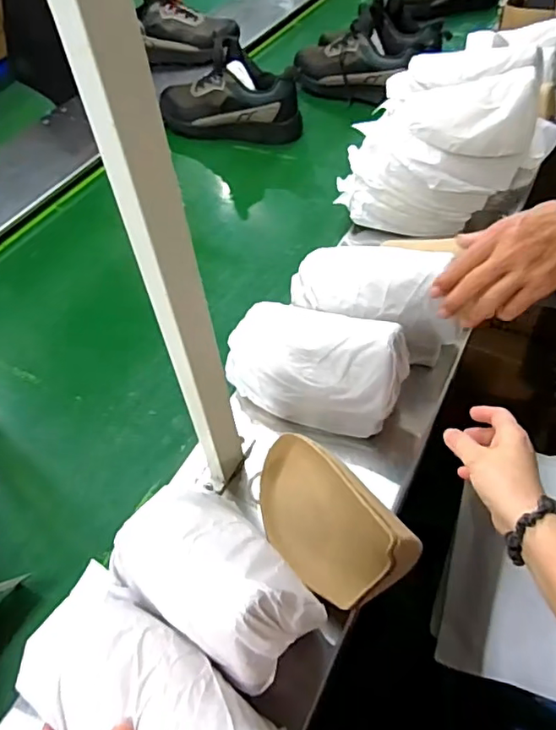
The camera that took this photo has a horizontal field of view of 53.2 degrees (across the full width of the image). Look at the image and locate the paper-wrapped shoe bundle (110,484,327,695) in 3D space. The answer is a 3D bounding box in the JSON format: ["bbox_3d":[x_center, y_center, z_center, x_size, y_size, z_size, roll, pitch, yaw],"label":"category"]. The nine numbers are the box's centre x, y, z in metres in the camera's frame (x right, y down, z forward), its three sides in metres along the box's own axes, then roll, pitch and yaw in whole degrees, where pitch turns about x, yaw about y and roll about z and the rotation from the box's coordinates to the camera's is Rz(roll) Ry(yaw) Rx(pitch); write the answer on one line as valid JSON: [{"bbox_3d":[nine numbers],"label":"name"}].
[{"bbox_3d":[-0.057,0.159,0.438,0.177,0.074,0.097,20,52,43],"label":"paper-wrapped shoe bundle"}]

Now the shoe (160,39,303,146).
[{"bbox_3d":[-0.100,-0.555,1.142,0.297,0.164,0.104,12,51,14],"label":"shoe"}]

